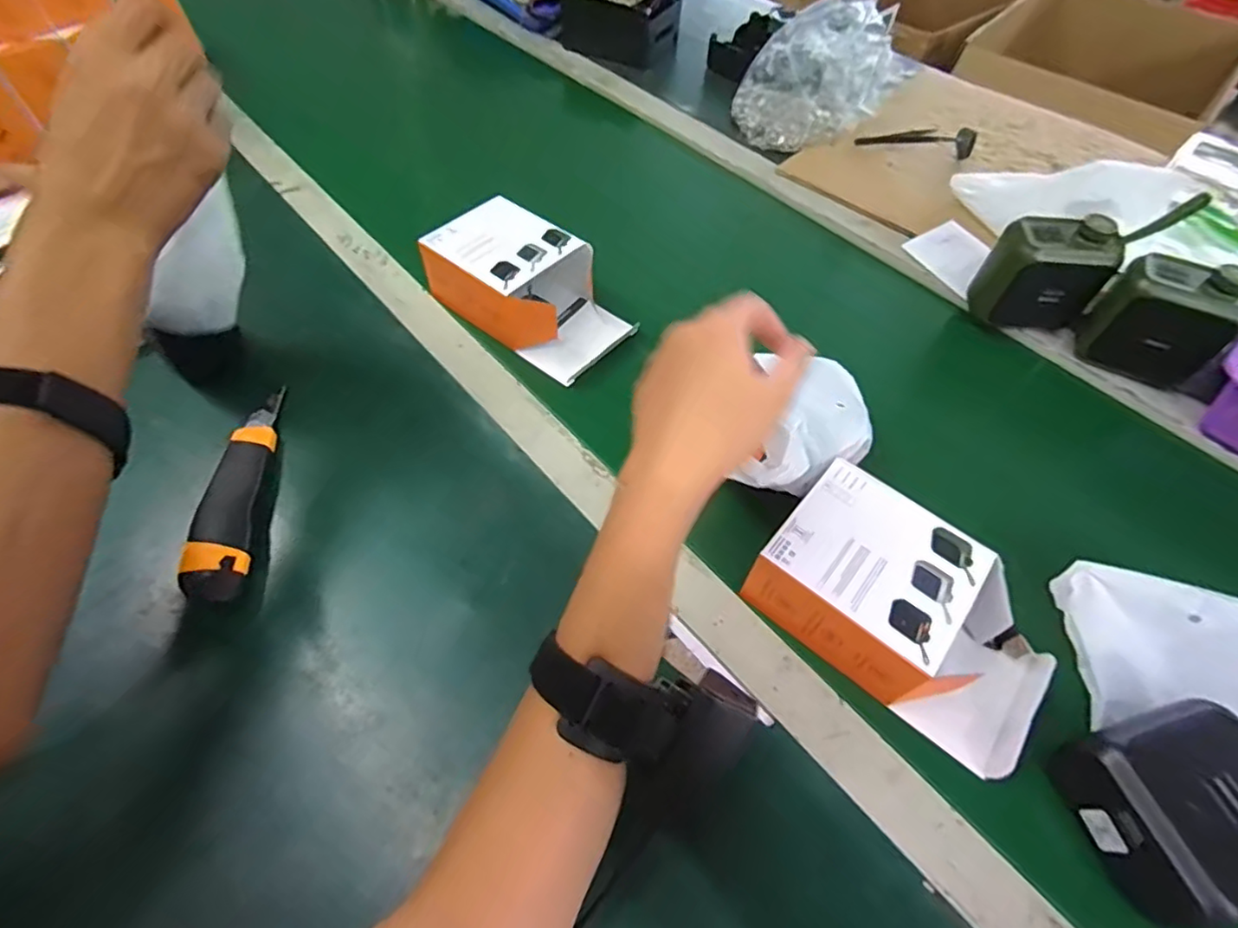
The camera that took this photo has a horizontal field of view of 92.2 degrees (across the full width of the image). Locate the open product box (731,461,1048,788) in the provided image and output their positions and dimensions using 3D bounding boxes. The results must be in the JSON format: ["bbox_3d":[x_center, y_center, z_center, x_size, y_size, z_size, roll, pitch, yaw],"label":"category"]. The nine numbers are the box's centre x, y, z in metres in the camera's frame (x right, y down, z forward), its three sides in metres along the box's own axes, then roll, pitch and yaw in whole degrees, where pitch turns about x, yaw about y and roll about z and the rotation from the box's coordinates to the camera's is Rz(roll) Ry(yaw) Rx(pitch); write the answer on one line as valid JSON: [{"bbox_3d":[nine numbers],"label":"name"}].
[{"bbox_3d":[0.181,0.092,0.371,0.176,0.061,0.102,37,59,20],"label":"open product box"}]

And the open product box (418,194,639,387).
[{"bbox_3d":[-0.078,-0.161,0.538,0.174,0.070,0.106,32,57,18],"label":"open product box"}]

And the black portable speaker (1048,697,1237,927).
[{"bbox_3d":[0.307,0.181,0.319,0.097,0.061,0.087,-11,55,-13],"label":"black portable speaker"}]

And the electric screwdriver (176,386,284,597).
[{"bbox_3d":[-0.270,0.016,0.424,0.037,0.027,0.171,-5,54,-8],"label":"electric screwdriver"}]

